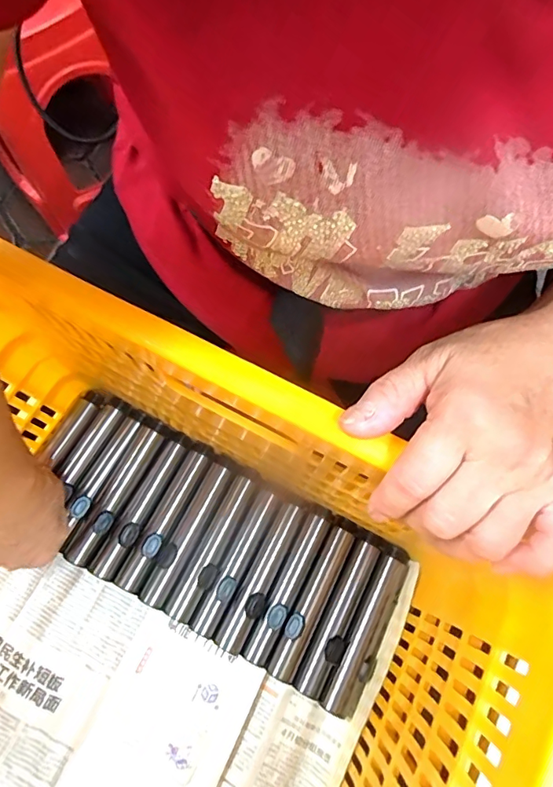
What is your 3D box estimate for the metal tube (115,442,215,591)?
[{"bbox_3d":[-0.105,0.115,0.465,0.025,0.022,0.149,26,75,7],"label":"metal tube"}]

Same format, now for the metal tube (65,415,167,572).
[{"bbox_3d":[-0.152,0.092,0.470,0.031,0.023,0.151,24,75,7],"label":"metal tube"}]

